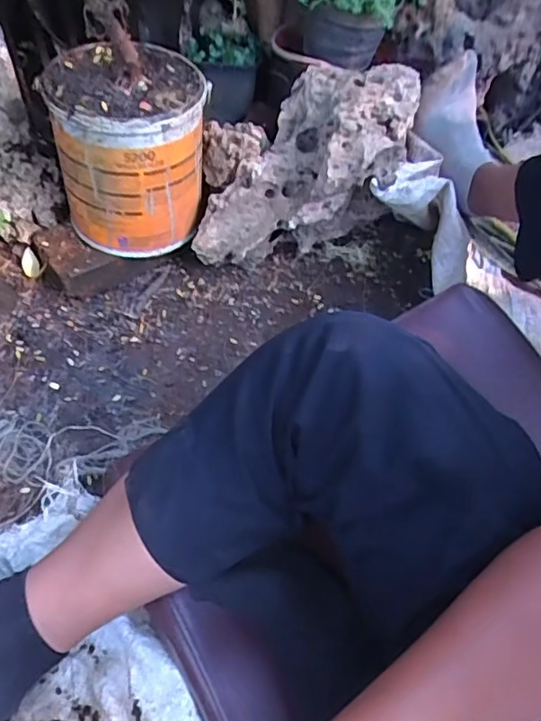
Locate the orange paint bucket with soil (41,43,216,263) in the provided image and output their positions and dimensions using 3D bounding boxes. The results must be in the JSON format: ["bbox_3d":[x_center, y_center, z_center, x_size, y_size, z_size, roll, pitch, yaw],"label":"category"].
[{"bbox_3d":[-0.169,-0.263,0.723,0.170,0.177,0.185,1,57,-3],"label":"orange paint bucket with soil"}]

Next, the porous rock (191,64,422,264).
[{"bbox_3d":[0.059,-0.237,0.742,0.178,0.190,0.287,31,61,16],"label":"porous rock"}]

